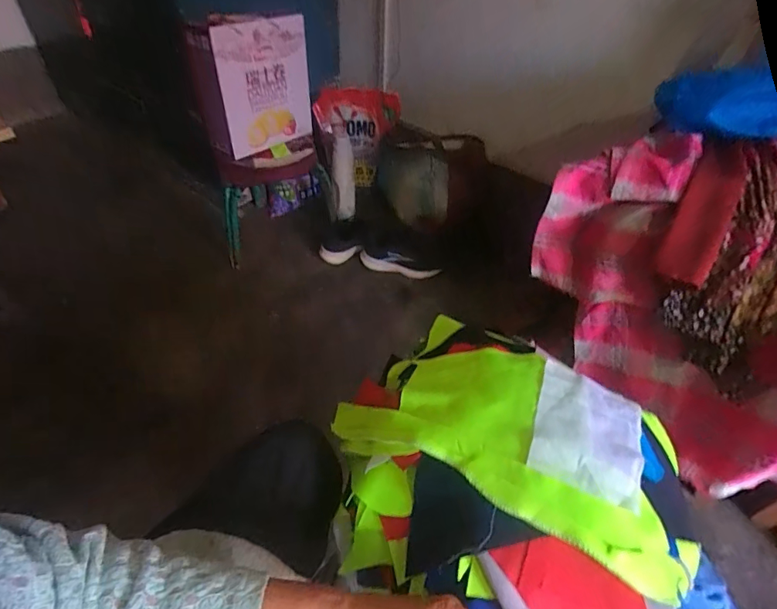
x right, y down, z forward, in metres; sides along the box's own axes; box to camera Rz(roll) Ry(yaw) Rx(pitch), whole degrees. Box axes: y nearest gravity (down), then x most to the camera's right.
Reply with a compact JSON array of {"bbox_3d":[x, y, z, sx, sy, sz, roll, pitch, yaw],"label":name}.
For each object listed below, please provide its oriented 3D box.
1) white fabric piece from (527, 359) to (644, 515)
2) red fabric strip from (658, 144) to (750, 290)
[{"bbox_3d":[0.200,0.125,0.460,0.104,0.029,0.138,18,47,14],"label":"white fabric piece"},{"bbox_3d":[0.440,-0.132,0.639,0.063,0.026,0.205,21,90,15],"label":"red fabric strip"}]

